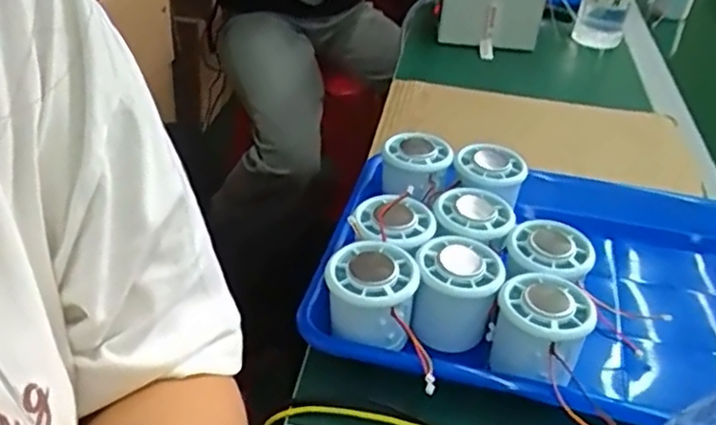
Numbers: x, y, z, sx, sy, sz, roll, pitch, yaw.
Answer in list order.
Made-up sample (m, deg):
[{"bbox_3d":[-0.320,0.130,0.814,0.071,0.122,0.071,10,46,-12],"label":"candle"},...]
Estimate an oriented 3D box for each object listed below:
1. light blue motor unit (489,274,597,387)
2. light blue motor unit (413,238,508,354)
[{"bbox_3d":[0.110,0.072,0.418,0.054,0.048,0.054,4,37,-3],"label":"light blue motor unit"},{"bbox_3d":[0.062,0.053,0.445,0.051,0.063,0.050,4,37,-3],"label":"light blue motor unit"}]

